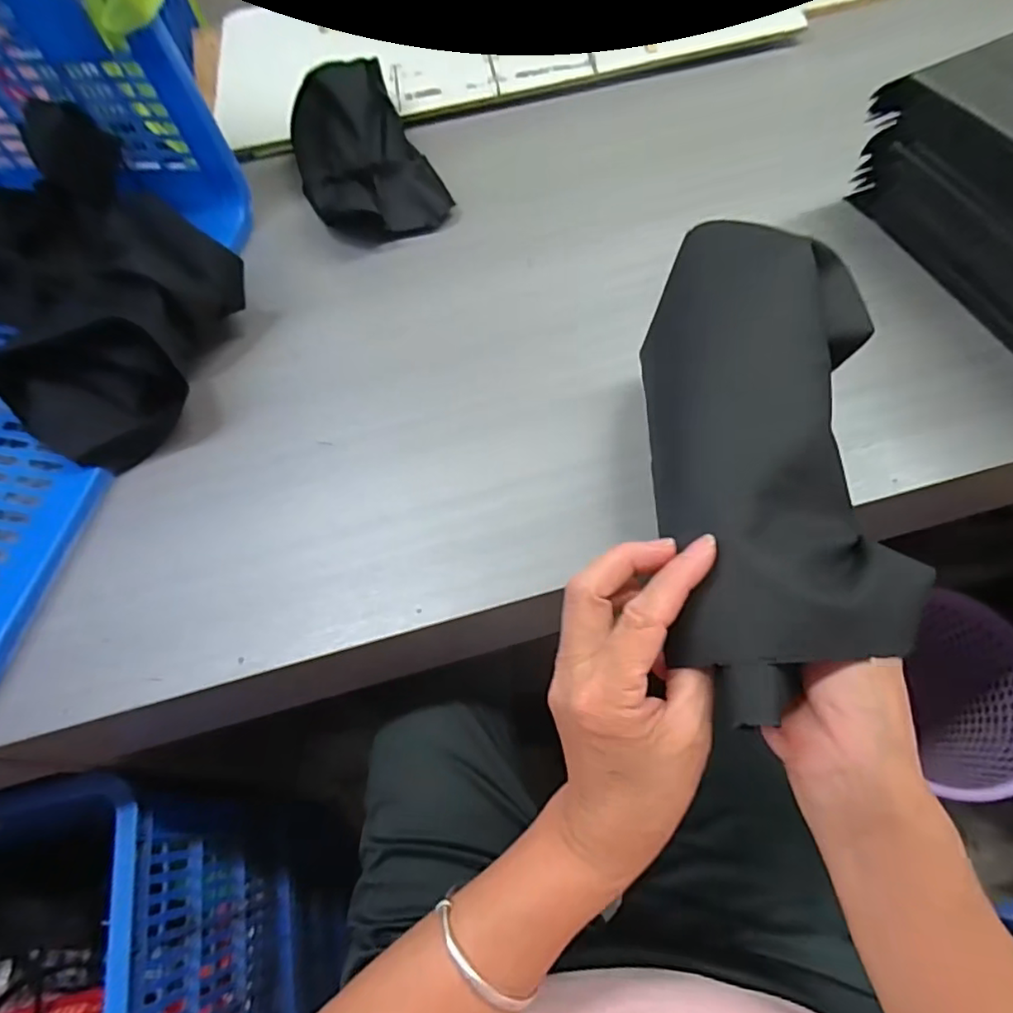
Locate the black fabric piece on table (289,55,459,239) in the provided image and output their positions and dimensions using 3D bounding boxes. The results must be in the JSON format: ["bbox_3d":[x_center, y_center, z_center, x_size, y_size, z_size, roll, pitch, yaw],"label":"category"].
[{"bbox_3d":[-0.146,-0.361,0.592,0.131,0.077,0.188,-20,65,-6],"label":"black fabric piece on table"}]

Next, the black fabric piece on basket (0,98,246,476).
[{"bbox_3d":[-0.362,-0.184,0.499,0.240,0.116,0.218,36,72,18],"label":"black fabric piece on basket"}]

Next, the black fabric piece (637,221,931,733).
[{"bbox_3d":[0.149,-0.034,0.322,0.124,0.068,0.292,5,61,4],"label":"black fabric piece"}]

